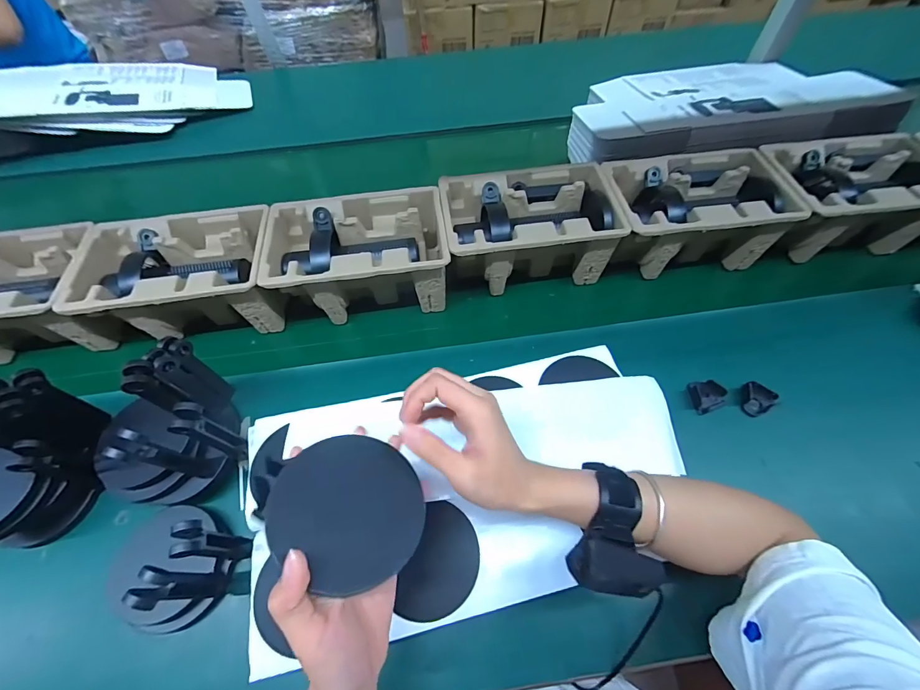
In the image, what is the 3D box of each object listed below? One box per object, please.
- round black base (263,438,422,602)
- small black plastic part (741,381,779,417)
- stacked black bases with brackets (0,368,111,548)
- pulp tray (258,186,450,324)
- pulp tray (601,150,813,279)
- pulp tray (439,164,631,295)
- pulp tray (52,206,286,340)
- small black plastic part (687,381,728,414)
[{"bbox_3d":[-0.072,0.107,0.256,0.094,0.009,0.090,10,63,-20],"label":"round black base"},{"bbox_3d":[0.344,0.062,0.454,0.033,0.020,0.034,40,67,22],"label":"small black plastic part"},{"bbox_3d":[-0.429,0.116,0.367,0.086,0.157,0.138,40,67,22],"label":"stacked black bases with brackets"},{"bbox_3d":[-0.130,-0.117,0.524,0.219,0.098,0.143,-7,59,-3],"label":"pulp tray"},{"bbox_3d":[0.317,-0.182,0.549,0.227,0.099,0.150,-7,59,-3],"label":"pulp tray"},{"bbox_3d":[0.089,-0.161,0.545,0.226,0.095,0.147,-8,59,-4],"label":"pulp tray"},{"bbox_3d":[-0.354,-0.086,0.514,0.226,0.098,0.144,-8,59,-3],"label":"pulp tray"},{"bbox_3d":[0.291,0.060,0.457,0.040,0.016,0.036,-9,59,-4],"label":"small black plastic part"}]

